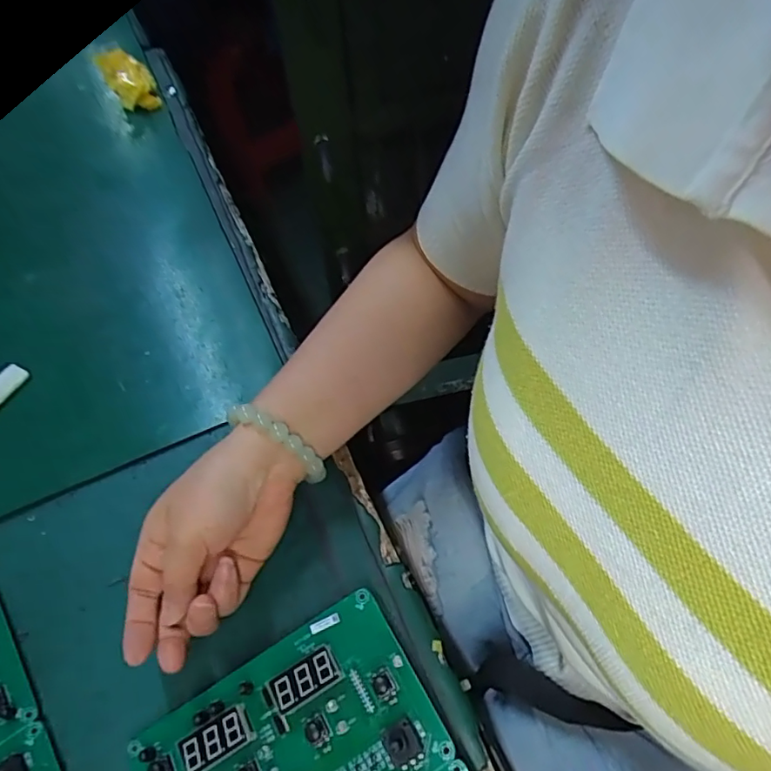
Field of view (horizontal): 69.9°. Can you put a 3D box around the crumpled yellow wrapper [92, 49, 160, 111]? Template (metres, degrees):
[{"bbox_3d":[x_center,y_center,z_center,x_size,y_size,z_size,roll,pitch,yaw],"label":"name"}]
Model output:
[{"bbox_3d":[-0.301,-0.361,0.649,0.047,0.038,0.079,-29,64,-14],"label":"crumpled yellow wrapper"}]

